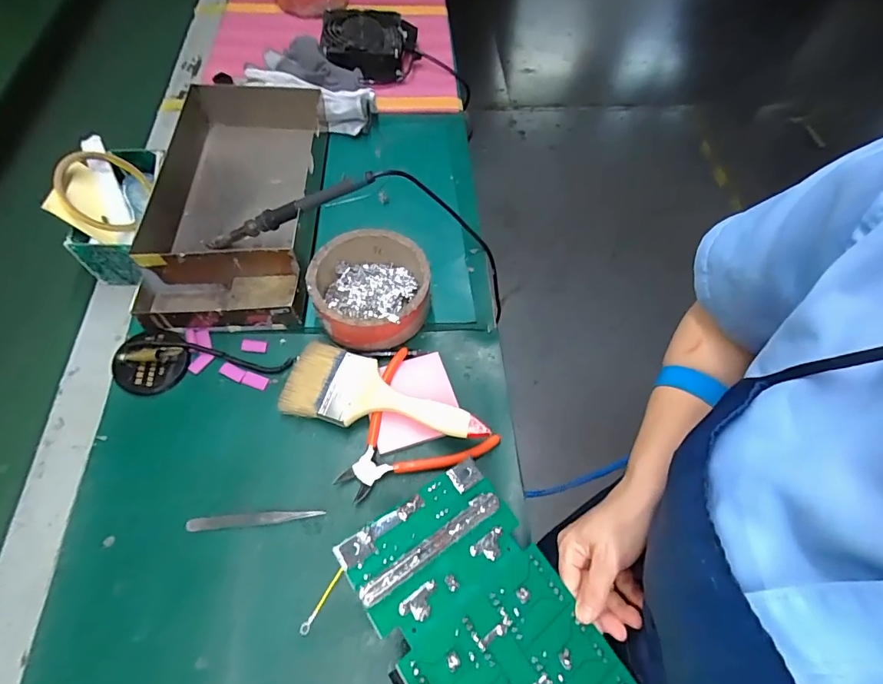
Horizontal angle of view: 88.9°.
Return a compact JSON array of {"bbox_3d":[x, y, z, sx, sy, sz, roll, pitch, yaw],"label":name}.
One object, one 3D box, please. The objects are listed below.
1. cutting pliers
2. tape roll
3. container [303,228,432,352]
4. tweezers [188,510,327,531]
[{"bbox_3d":[-0.039,0.091,0.428,0.133,0.015,0.135,-40,69,-21],"label":"cutting pliers"},{"bbox_3d":[-0.361,-0.159,0.478,0.078,0.023,0.086,25,61,-37],"label":"tape roll"},{"bbox_3d":[-0.075,-0.053,0.482,0.121,0.055,0.120,1,61,-2],"label":"container"},{"bbox_3d":[-0.162,0.154,0.392,0.113,0.010,0.011,-3,61,-4],"label":"tweezers"}]

